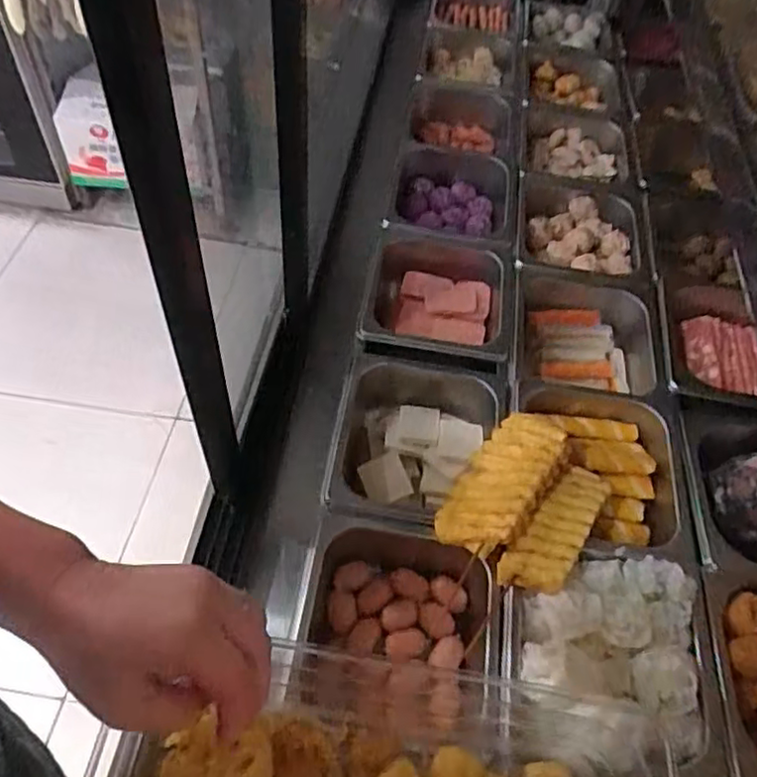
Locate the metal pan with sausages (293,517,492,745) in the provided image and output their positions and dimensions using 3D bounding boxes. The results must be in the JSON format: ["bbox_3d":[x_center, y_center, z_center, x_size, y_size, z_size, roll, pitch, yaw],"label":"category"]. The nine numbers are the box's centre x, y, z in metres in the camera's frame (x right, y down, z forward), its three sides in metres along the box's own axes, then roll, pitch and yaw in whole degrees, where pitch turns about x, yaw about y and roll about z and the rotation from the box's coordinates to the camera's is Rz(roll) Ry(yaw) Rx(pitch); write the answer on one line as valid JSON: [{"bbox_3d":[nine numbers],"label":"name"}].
[{"bbox_3d":[0.004,0.184,0.525,0.174,0.075,0.167,6,53,1],"label":"metal pan with sausages"}]

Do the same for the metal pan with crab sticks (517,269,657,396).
[{"bbox_3d":[0.227,-0.049,0.739,0.149,0.074,0.157,1,53,-2],"label":"metal pan with crab sticks"}]

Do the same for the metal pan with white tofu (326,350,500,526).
[{"bbox_3d":[0.037,0.061,0.638,0.152,0.074,0.177,9,53,3],"label":"metal pan with white tofu"}]

